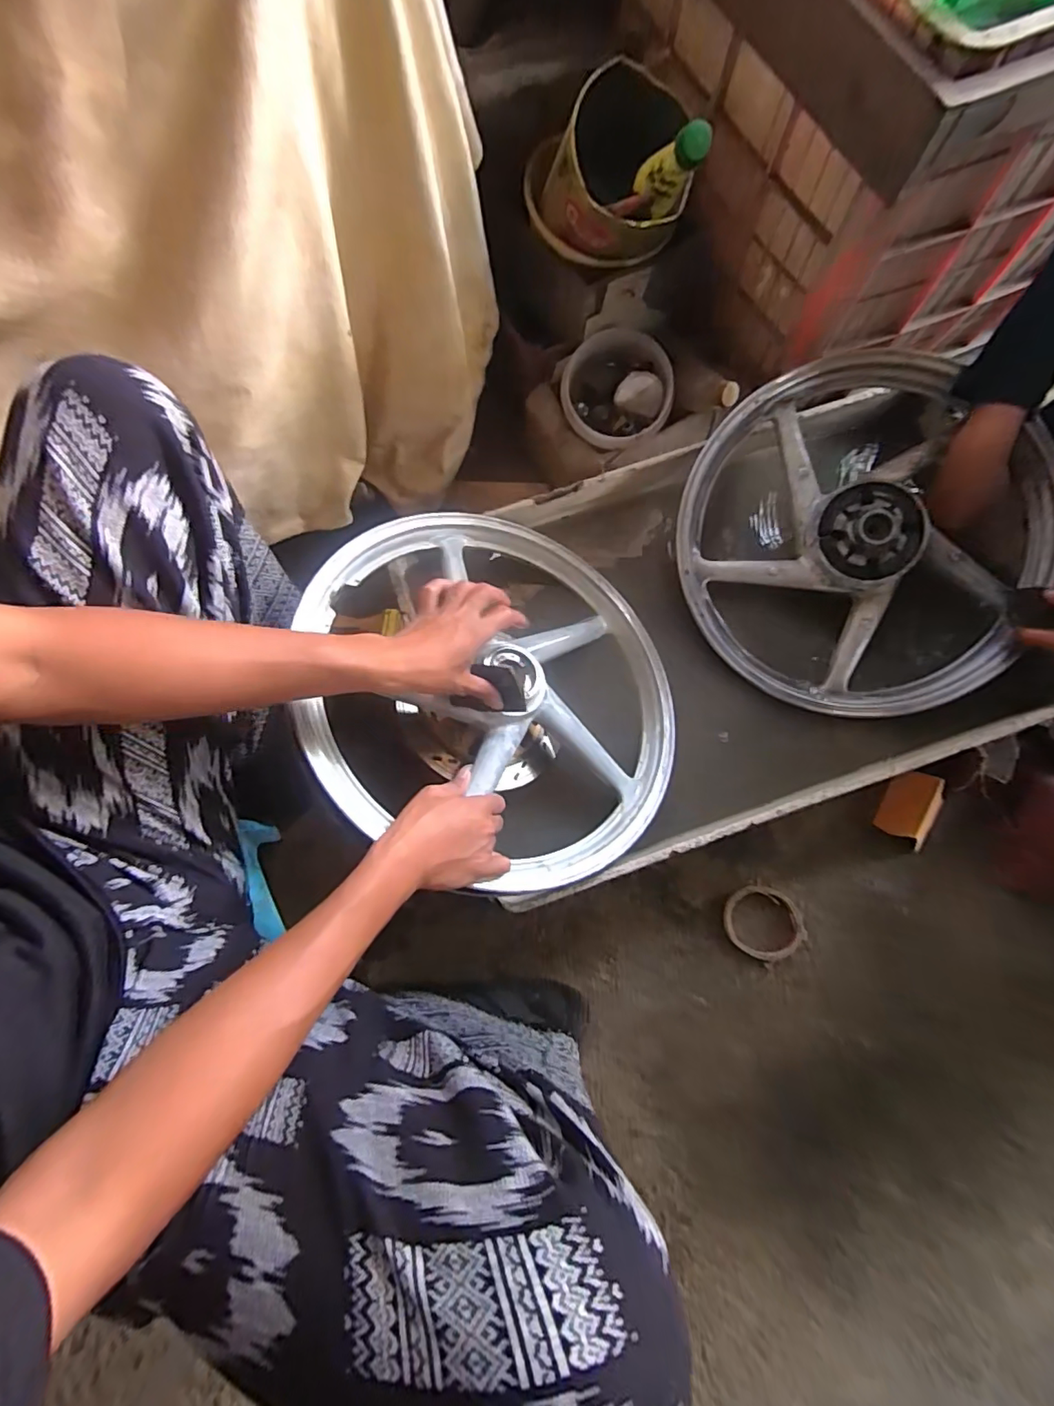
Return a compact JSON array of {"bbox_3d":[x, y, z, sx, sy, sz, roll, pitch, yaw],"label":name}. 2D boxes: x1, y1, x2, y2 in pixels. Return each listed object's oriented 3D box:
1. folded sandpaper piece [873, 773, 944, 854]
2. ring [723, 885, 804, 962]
[{"bbox_3d":[0.474,0.126,0.659,0.065,0.031,0.088,32,76,11],"label":"folded sandpaper piece"},{"bbox_3d":[0.281,0.262,0.637,0.088,0.009,0.082,0,73,1],"label":"ring"}]

